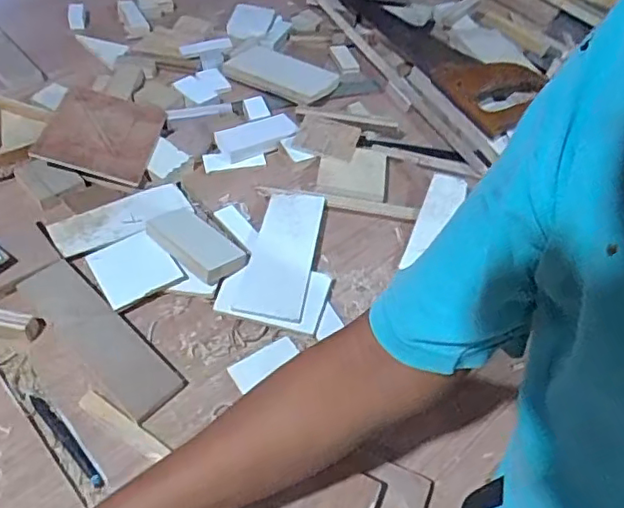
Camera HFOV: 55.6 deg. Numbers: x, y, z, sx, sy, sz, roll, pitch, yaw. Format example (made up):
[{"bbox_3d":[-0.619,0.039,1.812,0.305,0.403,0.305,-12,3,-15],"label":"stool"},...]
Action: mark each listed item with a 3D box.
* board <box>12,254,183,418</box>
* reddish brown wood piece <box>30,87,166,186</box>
[{"bbox_3d":[-0.200,0.075,0.545,0.185,0.011,0.056,37,57,22],"label":"board"},{"bbox_3d":[-0.243,-0.144,0.689,0.118,0.015,0.127,18,51,-13],"label":"reddish brown wood piece"}]

